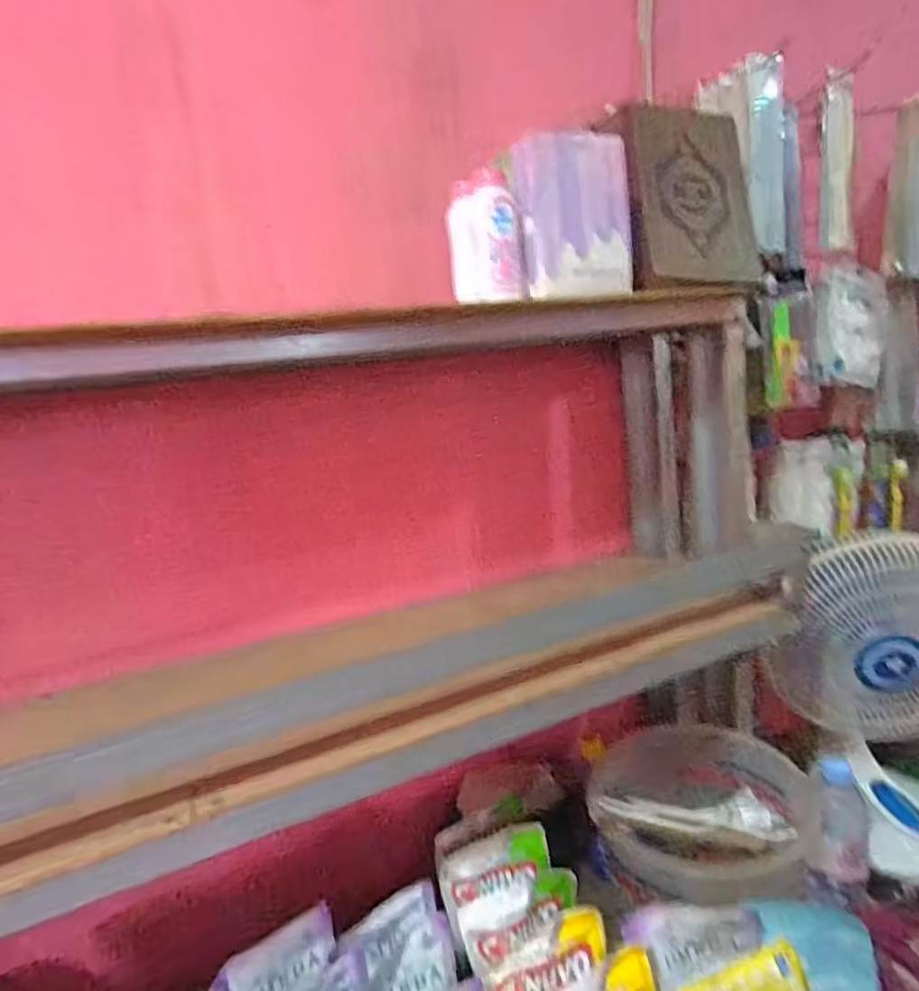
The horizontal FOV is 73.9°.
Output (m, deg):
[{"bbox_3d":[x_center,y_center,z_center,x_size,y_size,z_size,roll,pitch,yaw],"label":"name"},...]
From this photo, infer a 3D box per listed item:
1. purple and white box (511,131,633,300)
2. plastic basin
[{"bbox_3d":[0.117,-0.275,0.607,0.109,0.146,0.031,-10,11,-19],"label":"purple and white box"},{"bbox_3d":[0.296,0.392,0.773,0.242,0.108,0.251,-6,11,1],"label":"plastic basin"}]

